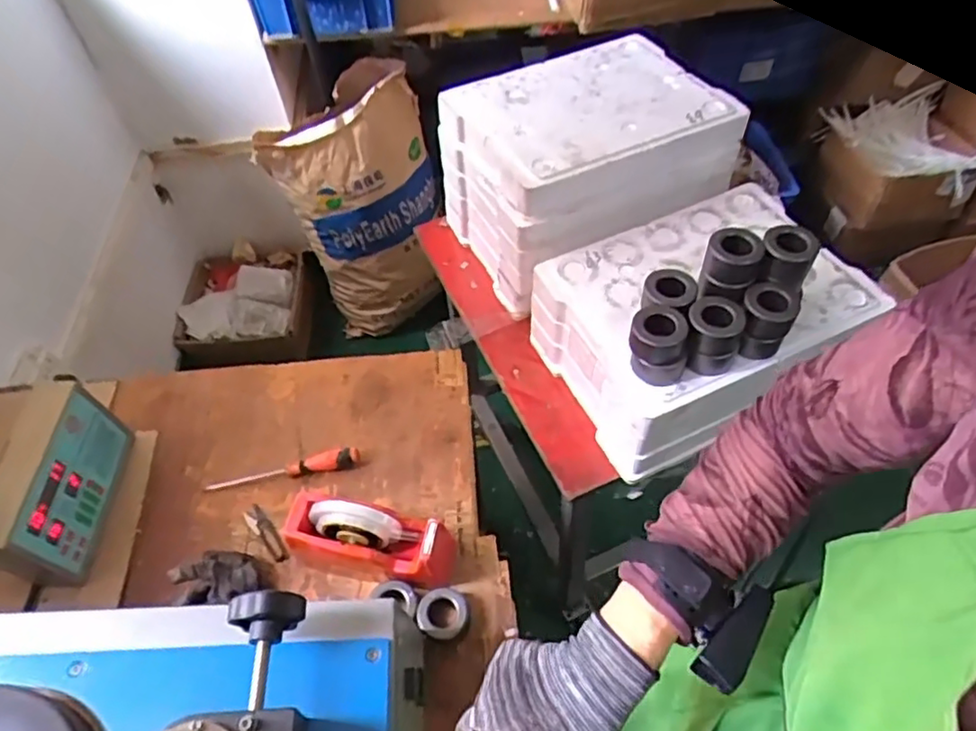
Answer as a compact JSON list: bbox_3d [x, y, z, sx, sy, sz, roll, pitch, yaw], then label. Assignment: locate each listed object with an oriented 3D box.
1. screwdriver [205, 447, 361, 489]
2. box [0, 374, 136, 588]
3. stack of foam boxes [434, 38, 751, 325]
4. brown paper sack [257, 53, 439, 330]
[{"bbox_3d":[-0.296,0.148,0.908,0.223,0.030,0.028,-9,54,-4],"label":"screwdriver"},{"bbox_3d":[-0.571,0.158,0.835,0.068,0.164,0.231,-2,54,1],"label":"box"},{"bbox_3d":[0.159,-0.320,1.030,0.396,0.234,0.291,-21,56,-12],"label":"stack of foam boxes"},{"bbox_3d":[-0.338,-0.427,1.704,0.400,0.613,0.321,-14,55,-7],"label":"brown paper sack"}]

